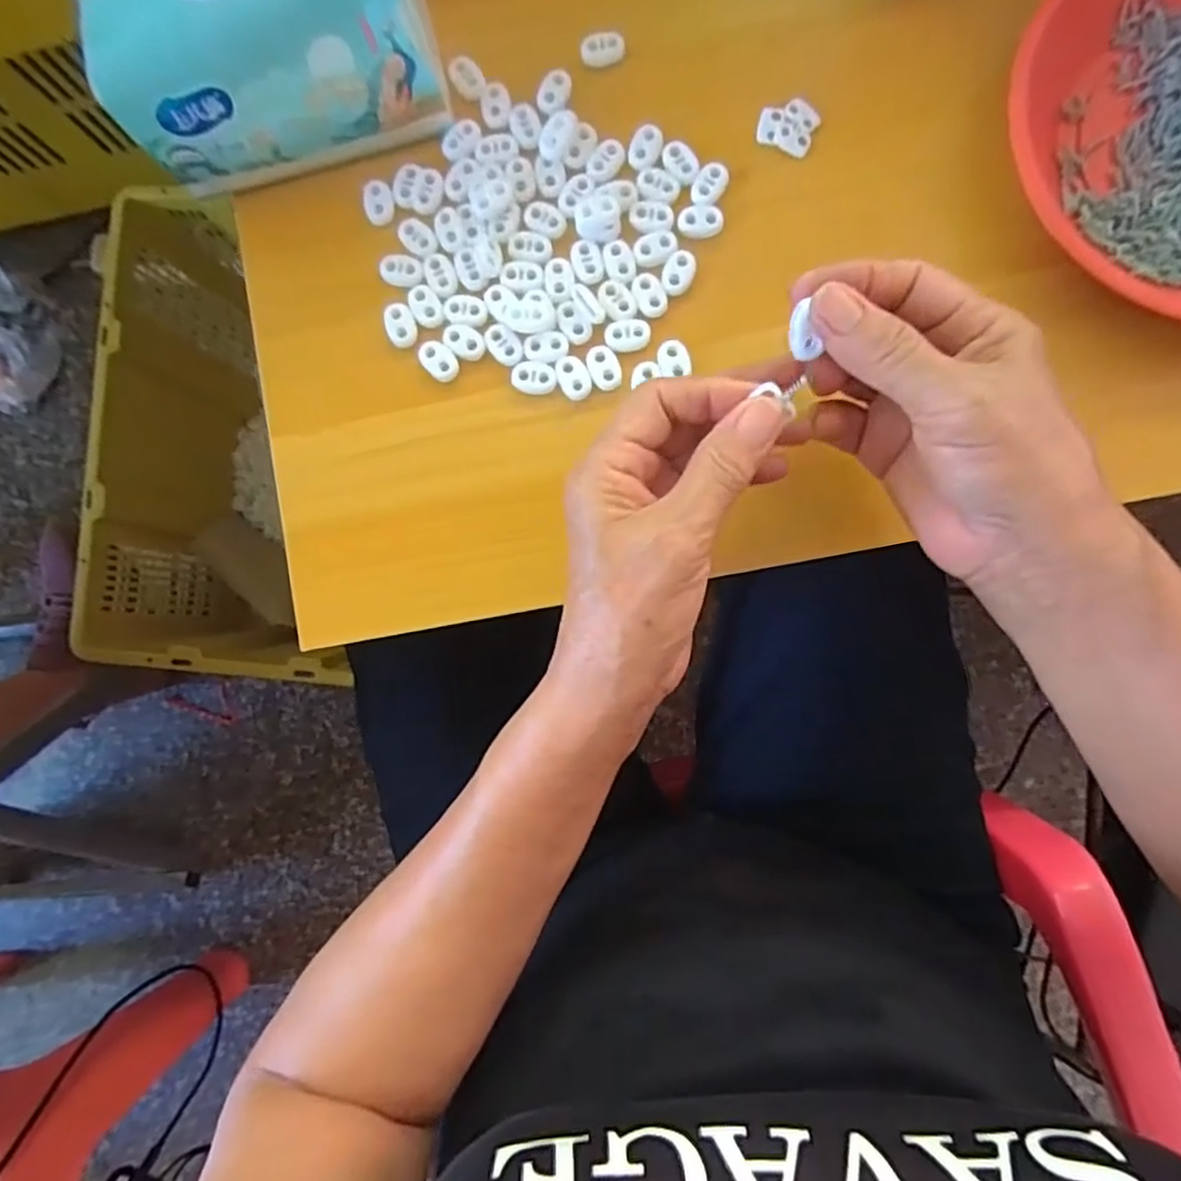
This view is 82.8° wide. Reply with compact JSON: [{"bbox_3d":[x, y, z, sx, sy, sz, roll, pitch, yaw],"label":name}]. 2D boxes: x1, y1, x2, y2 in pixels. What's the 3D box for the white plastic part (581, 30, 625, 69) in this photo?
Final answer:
[{"bbox_3d":[0.006,-0.278,0.344,0.022,0.011,0.010,-9,88,3],"label":"white plastic part"}]

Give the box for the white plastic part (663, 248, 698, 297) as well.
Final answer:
[{"bbox_3d":[0.044,-0.159,0.333,0.014,0.004,0.023,19,89,3],"label":"white plastic part"}]

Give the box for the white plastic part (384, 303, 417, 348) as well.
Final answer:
[{"bbox_3d":[-0.096,-0.135,0.340,0.015,0.004,0.023,-23,87,2],"label":"white plastic part"}]

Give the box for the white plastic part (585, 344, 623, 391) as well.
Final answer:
[{"bbox_3d":[0.007,-0.111,0.332,0.015,0.004,0.023,-21,87,2],"label":"white plastic part"}]

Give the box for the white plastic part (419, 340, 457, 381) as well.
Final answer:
[{"bbox_3d":[-0.077,-0.116,0.339,0.022,0.005,0.015,41,91,3],"label":"white plastic part"}]

